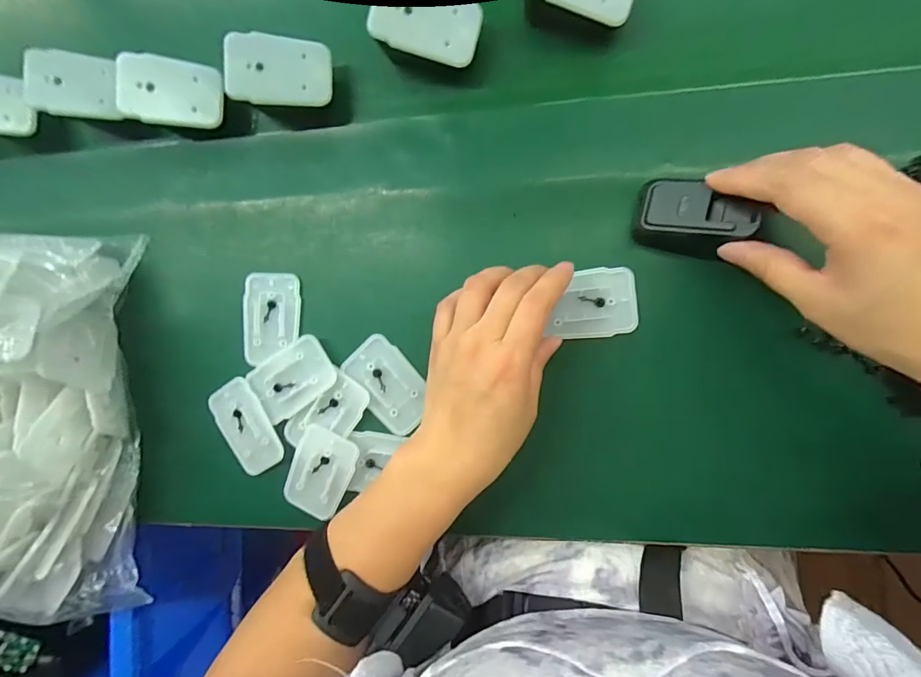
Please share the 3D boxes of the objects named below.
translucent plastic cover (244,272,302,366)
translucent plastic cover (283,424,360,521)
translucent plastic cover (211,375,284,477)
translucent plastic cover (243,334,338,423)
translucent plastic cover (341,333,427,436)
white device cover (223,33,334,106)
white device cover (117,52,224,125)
[{"bbox_3d":[-0.139,-0.015,0.316,0.040,0.004,0.065,2,91,8],"label":"translucent plastic cover"},{"bbox_3d":[-0.103,0.098,0.310,0.044,0.007,0.064,25,94,7],"label":"translucent plastic cover"},{"bbox_3d":[-0.159,0.066,0.316,0.038,0.006,0.068,-31,86,7],"label":"translucent plastic cover"},{"bbox_3d":[-0.123,0.028,0.312,0.062,0.006,0.044,-33,86,7],"label":"translucent plastic cover"},{"bbox_3d":[-0.051,0.033,0.309,0.042,0.006,0.068,-41,85,7],"label":"translucent plastic cover"},{"bbox_3d":[-0.120,-0.178,0.286,0.066,0.004,0.043,0,96,-16],"label":"white device cover"},{"bbox_3d":[-0.199,-0.169,0.294,0.064,0.008,0.042,1,97,-16],"label":"white device cover"}]

